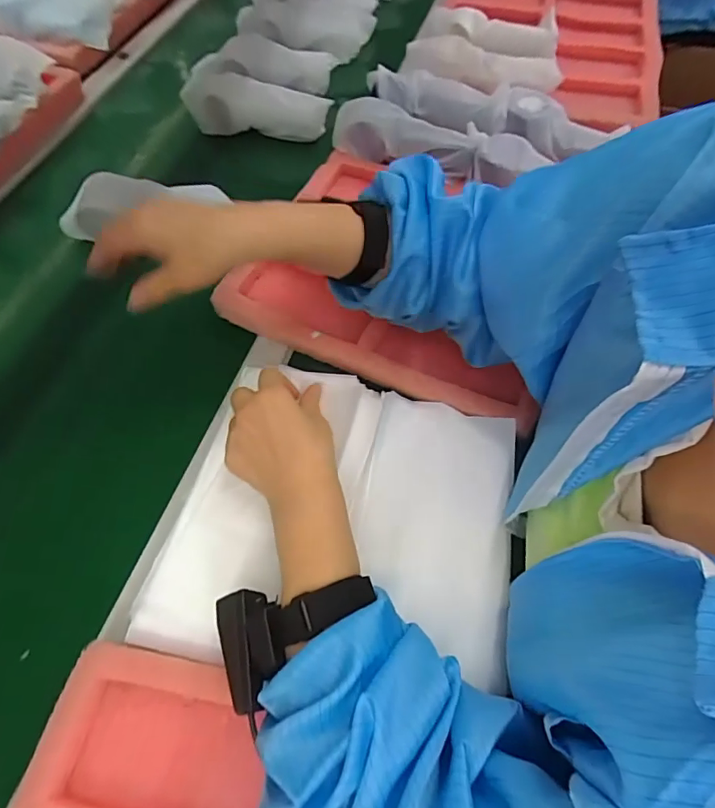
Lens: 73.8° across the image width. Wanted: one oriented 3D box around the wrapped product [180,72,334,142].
[{"bbox_3d":[-0.138,-0.399,0.644,0.201,0.061,0.047,12,61,7],"label":"wrapped product"}]

